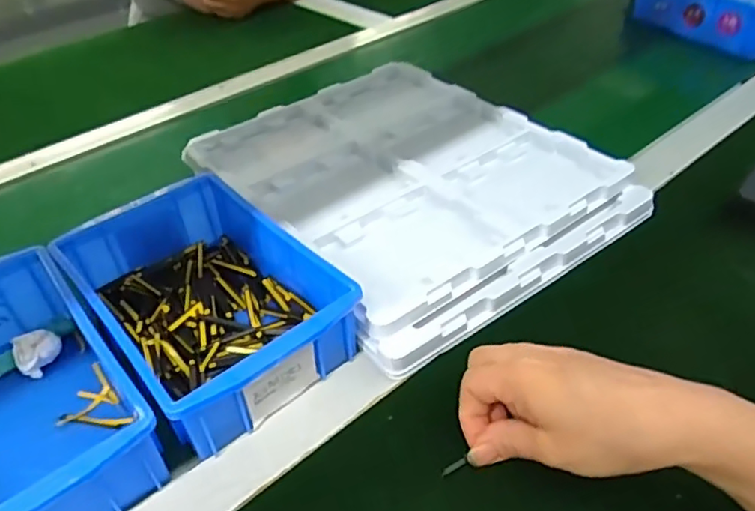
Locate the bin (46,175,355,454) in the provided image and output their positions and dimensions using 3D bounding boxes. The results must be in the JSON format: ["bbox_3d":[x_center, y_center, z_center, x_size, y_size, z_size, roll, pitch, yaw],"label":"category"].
[{"bbox_3d":[-0.120,0.030,0.420,0.132,0.061,0.205,-32,49,-28],"label":"bin"}]

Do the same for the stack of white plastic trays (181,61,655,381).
[{"bbox_3d":[0.021,-0.075,0.557,0.302,0.030,0.352,-29,47,-28],"label":"stack of white plastic trays"}]

